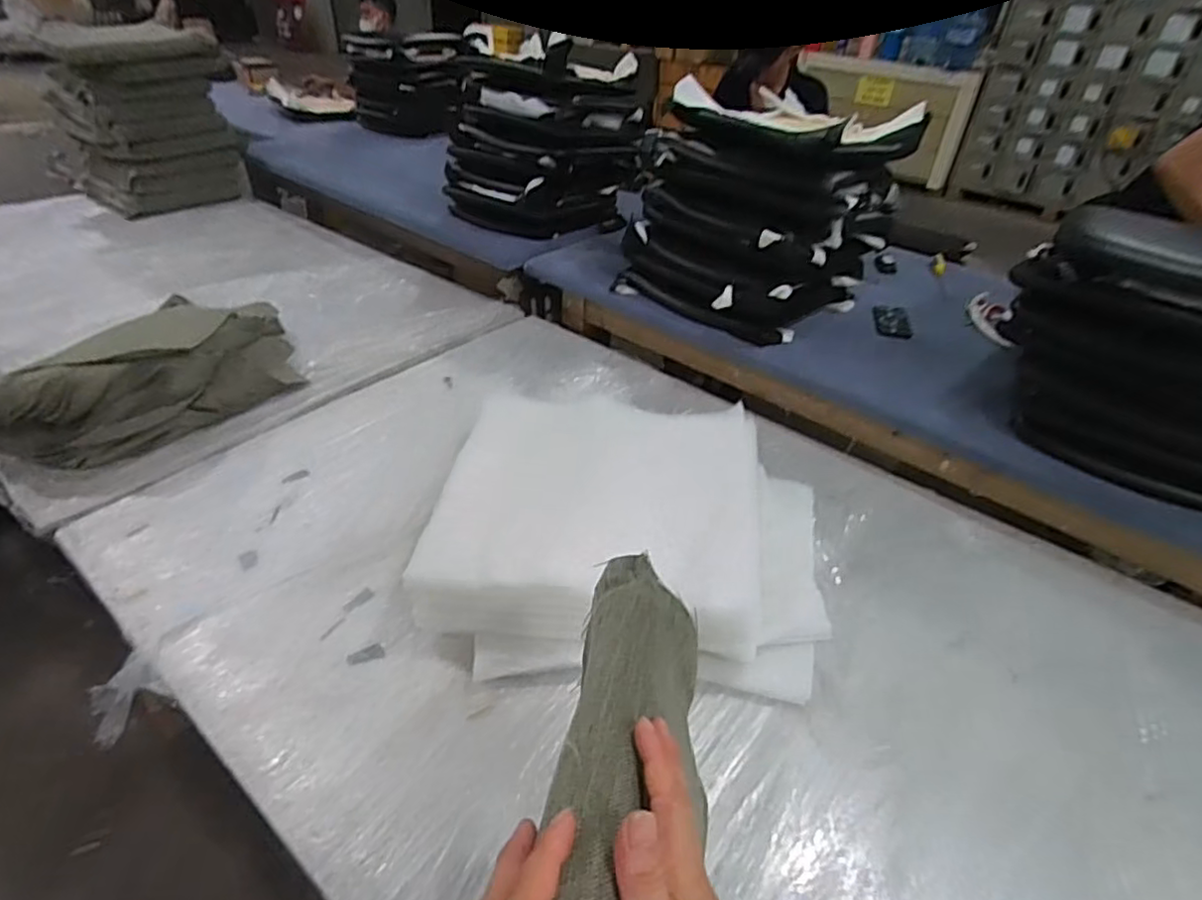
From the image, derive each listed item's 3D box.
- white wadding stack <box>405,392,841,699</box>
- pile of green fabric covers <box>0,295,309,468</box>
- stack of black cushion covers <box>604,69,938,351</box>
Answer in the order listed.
[{"bbox_3d":[0.056,0.118,1.089,0.623,0.149,0.537,7,38,5],"label":"white wadding stack"},{"bbox_3d":[-0.932,-0.172,1.378,0.272,0.189,0.624,29,44,29],"label":"pile of green fabric covers"},{"bbox_3d":[0.383,-0.606,1.602,0.584,0.413,0.547,29,45,20],"label":"stack of black cushion covers"}]

